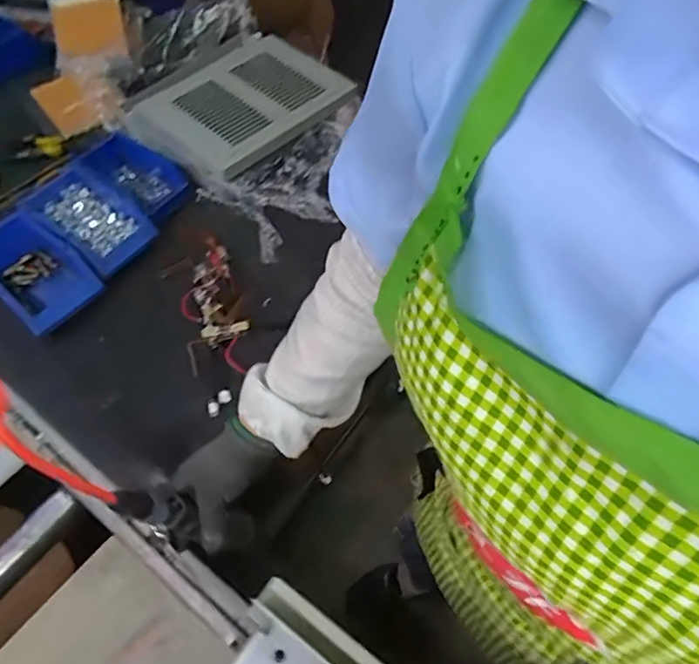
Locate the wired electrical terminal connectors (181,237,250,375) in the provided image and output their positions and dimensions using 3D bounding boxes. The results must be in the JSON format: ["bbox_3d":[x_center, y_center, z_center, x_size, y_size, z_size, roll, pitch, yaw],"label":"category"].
[{"bbox_3d":[-0.201,-0.048,0.798,0.090,0.033,0.235,-13,58,-8],"label":"wired electrical terminal connectors"}]

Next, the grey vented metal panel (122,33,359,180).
[{"bbox_3d":[-0.207,-0.442,1.007,0.309,0.033,0.331,37,63,20],"label":"grey vented metal panel"}]

